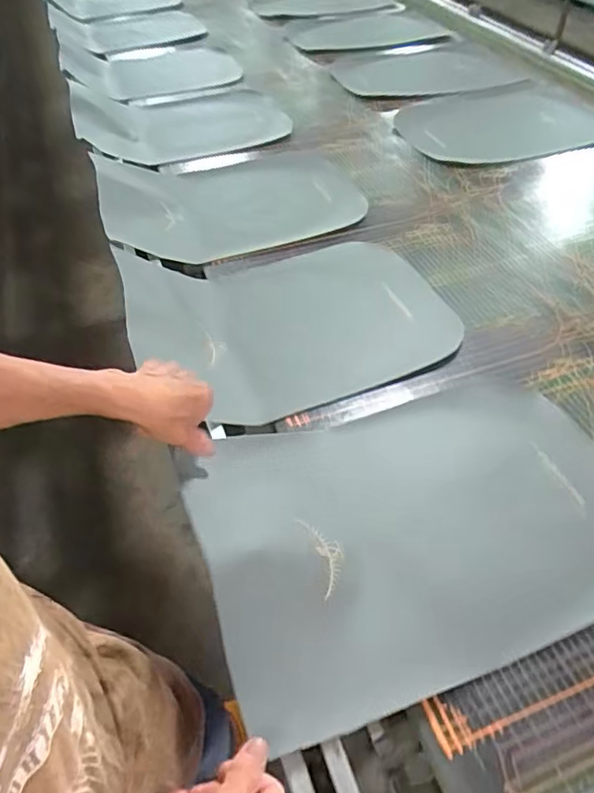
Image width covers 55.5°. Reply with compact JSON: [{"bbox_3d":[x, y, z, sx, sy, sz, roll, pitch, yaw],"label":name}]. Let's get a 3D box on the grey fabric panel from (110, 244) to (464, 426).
[{"bbox_3d":[-0.015,-0.125,0.869,0.461,0.087,0.349,-15,49,-13],"label":"grey fabric panel"}]

